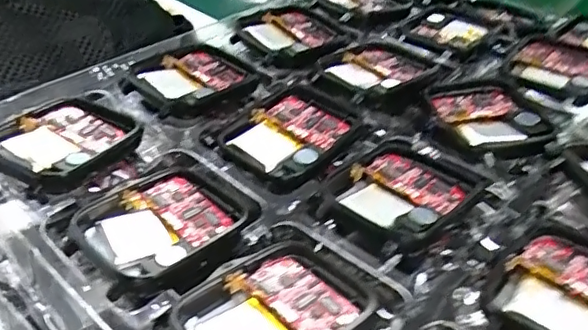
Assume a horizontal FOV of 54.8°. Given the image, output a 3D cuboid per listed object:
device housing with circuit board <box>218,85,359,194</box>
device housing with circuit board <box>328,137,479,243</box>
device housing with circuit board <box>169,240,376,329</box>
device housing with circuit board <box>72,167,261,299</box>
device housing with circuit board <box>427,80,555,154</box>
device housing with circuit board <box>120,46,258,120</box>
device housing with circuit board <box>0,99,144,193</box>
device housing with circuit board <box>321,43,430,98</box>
[{"bbox_3d":[-0.001,-0.012,0.196,0.037,0.004,0.048,29,46,30],"label":"device housing with circuit board"},{"bbox_3d":[0.034,0.006,0.174,0.035,0.005,0.044,31,47,32],"label":"device housing with circuit board"},{"bbox_3d":[-0.004,0.034,0.138,0.044,0.007,0.039,-26,45,-30],"label":"device housing with circuit board"},{"bbox_3d":[-0.037,0.019,0.165,0.044,0.009,0.045,-29,47,-33],"label":"device housing with circuit board"},{"bbox_3d":[0.071,-0.017,0.206,0.036,0.004,0.045,-7,39,-11],"label":"device housing with circuit board"},{"bbox_3d":[-0.040,-0.034,0.221,0.039,0.006,0.043,31,47,32],"label":"device housing with circuit board"},{"bbox_3d":[-0.076,-0.008,0.188,0.038,0.008,0.044,26,45,28],"label":"device housing with circuit board"},{"bbox_3d":[0.033,-0.040,0.232,0.041,0.004,0.038,-20,43,-25],"label":"device housing with circuit board"}]

